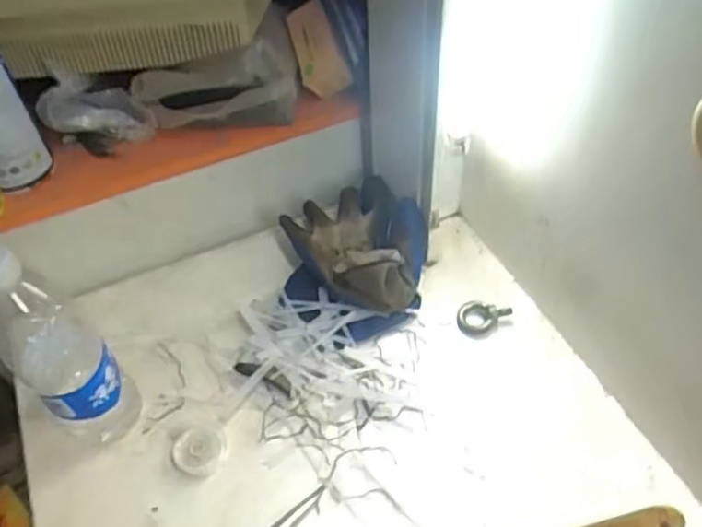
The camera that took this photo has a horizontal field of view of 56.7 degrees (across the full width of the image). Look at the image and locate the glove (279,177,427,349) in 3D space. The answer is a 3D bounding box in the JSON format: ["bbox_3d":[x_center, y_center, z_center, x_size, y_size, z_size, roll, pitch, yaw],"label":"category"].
[{"bbox_3d":[-0.003,-0.018,0.629,0.141,0.072,0.181,-15,51,-10],"label":"glove"}]

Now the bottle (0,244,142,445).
[{"bbox_3d":[-0.219,0.064,0.486,0.072,0.210,0.066,33,59,26],"label":"bottle"}]

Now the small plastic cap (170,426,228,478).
[{"bbox_3d":[-0.126,0.155,0.539,0.044,0.010,0.042,-1,50,2],"label":"small plastic cap"}]

